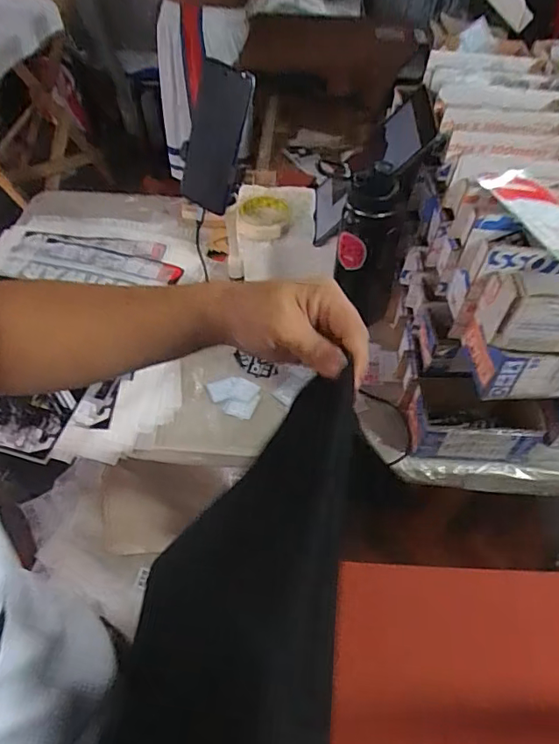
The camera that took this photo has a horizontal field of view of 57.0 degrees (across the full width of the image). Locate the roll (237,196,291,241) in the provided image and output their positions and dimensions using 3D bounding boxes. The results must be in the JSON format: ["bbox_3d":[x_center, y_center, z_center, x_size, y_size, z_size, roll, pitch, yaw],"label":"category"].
[{"bbox_3d":[-0.026,-0.266,0.884,0.087,0.034,0.087,1,52,-1],"label":"roll"}]

